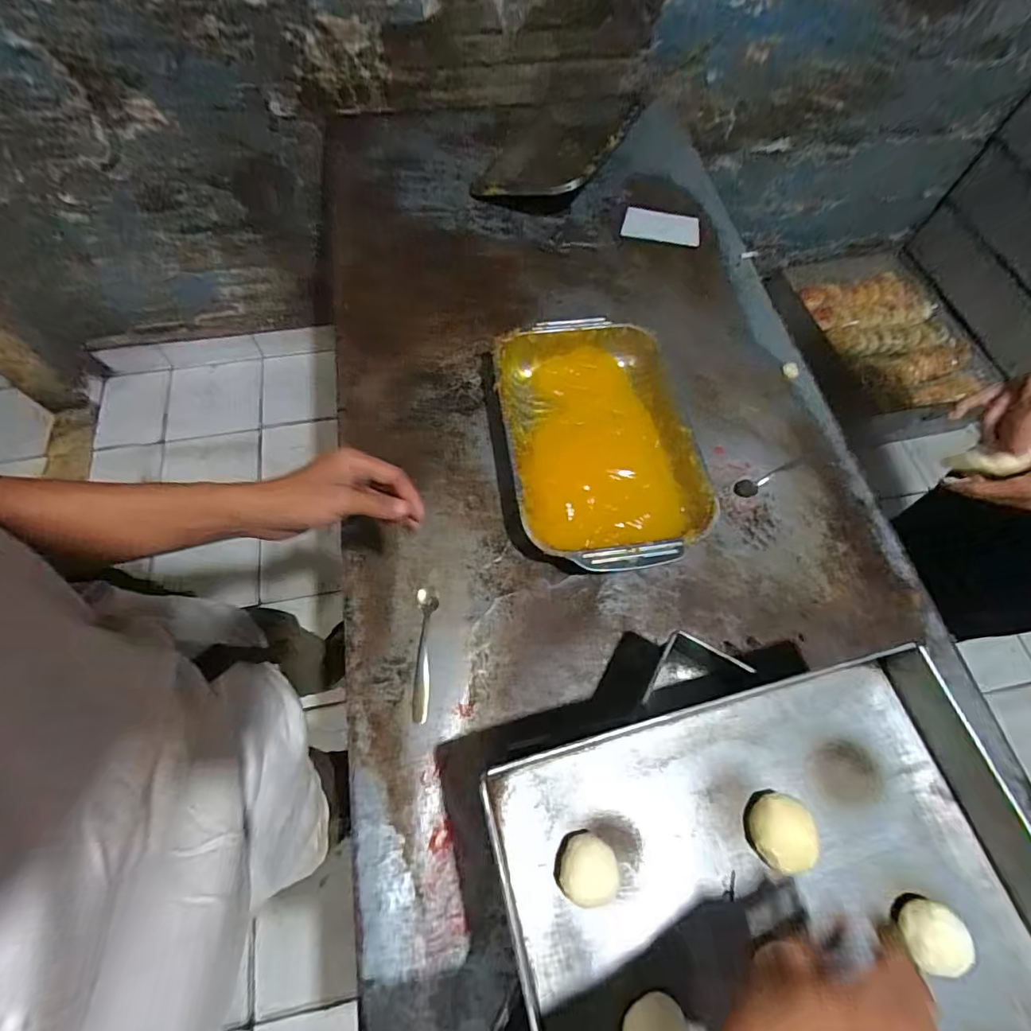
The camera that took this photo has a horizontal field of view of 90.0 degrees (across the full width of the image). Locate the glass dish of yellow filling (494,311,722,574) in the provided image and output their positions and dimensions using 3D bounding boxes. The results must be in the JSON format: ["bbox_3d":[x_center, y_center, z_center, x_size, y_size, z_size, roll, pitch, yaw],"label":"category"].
[{"bbox_3d":[0.125,-0.115,0.781,0.275,0.067,0.432,-8,65,-6],"label":"glass dish of yellow filling"}]

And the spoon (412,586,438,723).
[{"bbox_3d":[-0.116,0.178,0.660,0.026,0.022,0.161,0,64,-2],"label":"spoon"}]

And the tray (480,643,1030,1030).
[{"bbox_3d":[0.254,0.387,0.432,0.468,0.059,0.441,-14,66,-7],"label":"tray"}]

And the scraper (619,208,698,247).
[{"bbox_3d":[0.295,-0.585,1.038,0.153,0.009,0.079,9,64,2],"label":"scraper"}]

